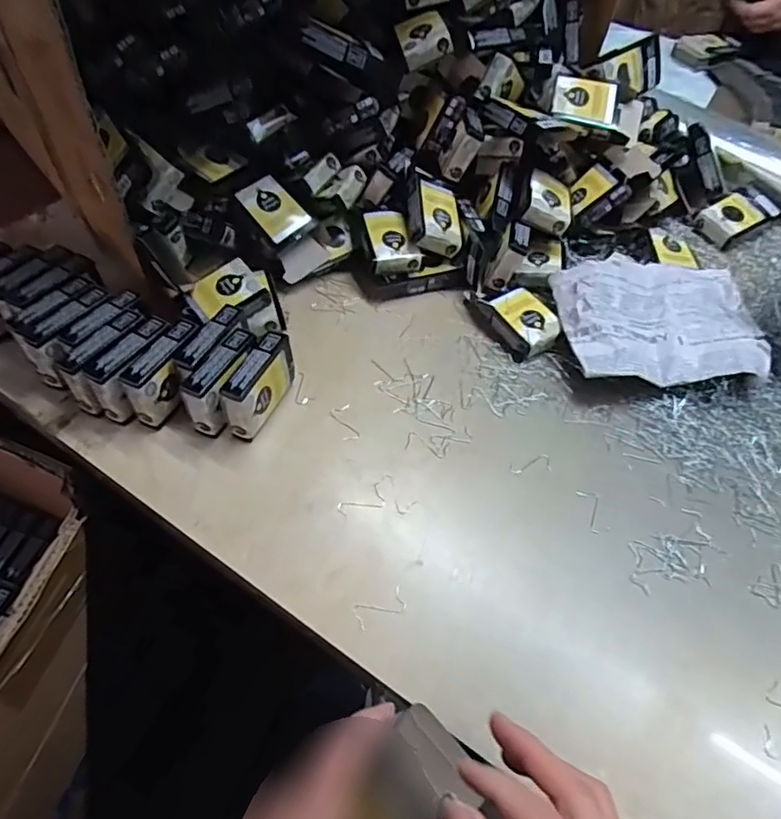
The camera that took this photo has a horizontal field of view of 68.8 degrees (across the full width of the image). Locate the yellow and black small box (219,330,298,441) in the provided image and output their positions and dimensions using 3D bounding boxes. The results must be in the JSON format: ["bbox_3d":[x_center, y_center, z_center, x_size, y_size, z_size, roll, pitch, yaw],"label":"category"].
[{"bbox_3d":[-0.103,-0.017,0.457,0.022,0.061,0.076,22,54,13],"label":"yellow and black small box"}]

